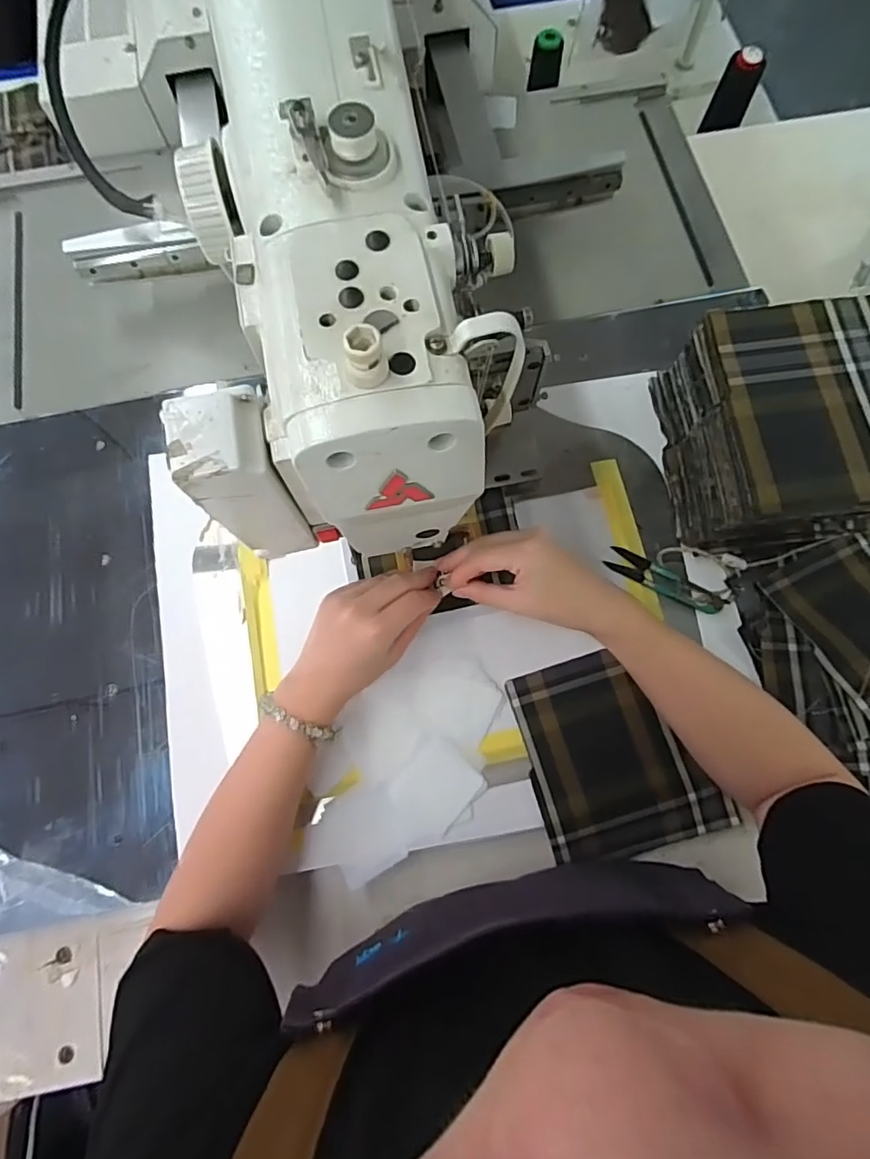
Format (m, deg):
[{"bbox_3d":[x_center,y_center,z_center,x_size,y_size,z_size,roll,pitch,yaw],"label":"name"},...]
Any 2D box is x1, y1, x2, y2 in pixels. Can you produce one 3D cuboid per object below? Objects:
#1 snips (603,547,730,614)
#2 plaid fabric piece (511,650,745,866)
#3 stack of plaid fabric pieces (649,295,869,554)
[{"bbox_3d":[0.206,0.002,0.497,0.106,0.011,0.024,27,75,7],"label":"snips"},{"bbox_3d":[0.149,0.143,0.458,0.144,0.008,0.160,-16,74,-5],"label":"plaid fabric piece"},{"bbox_3d":[0.290,-0.123,0.462,0.148,0.119,0.173,-5,74,-2],"label":"stack of plaid fabric pieces"}]

